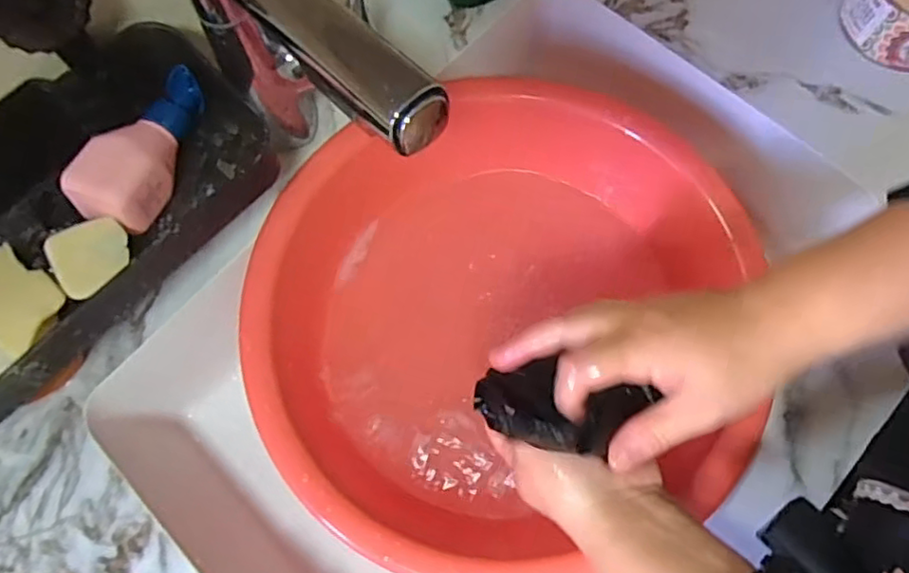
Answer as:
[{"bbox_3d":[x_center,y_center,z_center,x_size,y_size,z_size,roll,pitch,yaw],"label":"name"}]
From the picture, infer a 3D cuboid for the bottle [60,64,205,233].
[{"bbox_3d":[-0.184,-0.085,0.370,0.039,0.034,0.101,22,73,9],"label":"bottle"}]

